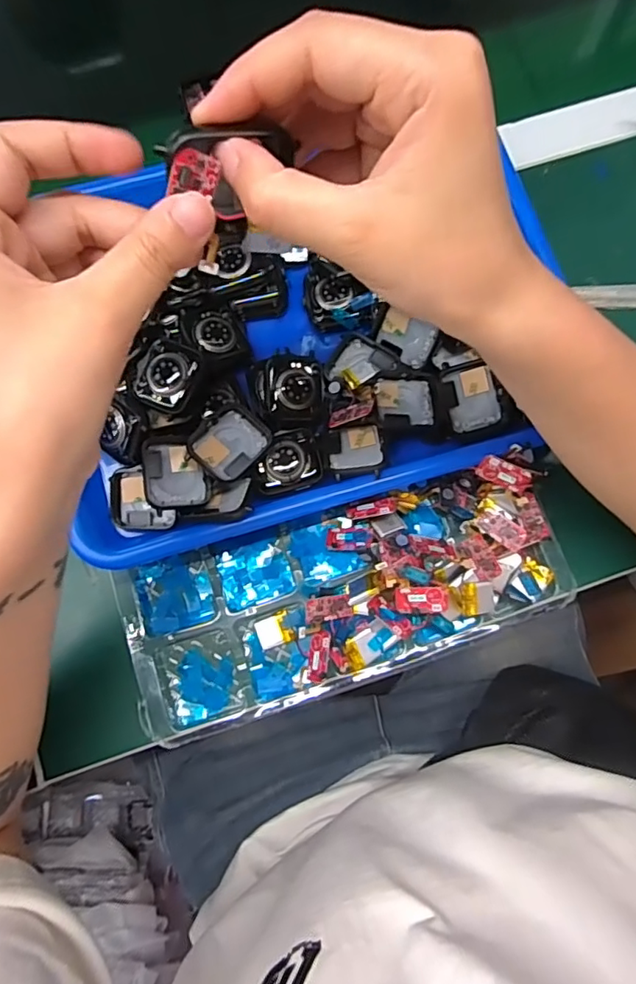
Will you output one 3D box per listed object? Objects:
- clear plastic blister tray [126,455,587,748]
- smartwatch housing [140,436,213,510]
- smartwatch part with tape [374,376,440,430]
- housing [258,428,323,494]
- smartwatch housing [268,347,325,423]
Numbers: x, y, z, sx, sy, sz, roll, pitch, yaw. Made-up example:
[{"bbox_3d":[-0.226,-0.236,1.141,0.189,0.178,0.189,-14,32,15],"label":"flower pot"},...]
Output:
[{"bbox_3d":[0.017,0.060,0.323,0.258,0.032,0.102,-17,77,-3],"label":"clear plastic blister tray"},{"bbox_3d":[-0.081,-0.011,0.313,0.037,0.006,0.042,-4,75,-34],"label":"smartwatch housing"},{"bbox_3d":[0.053,-0.054,0.327,0.037,0.009,0.030,-4,76,0],"label":"smartwatch part with tape"},{"bbox_3d":[-0.018,-0.019,0.322,0.038,0.010,0.034,-14,77,-2],"label":"housing"},{"bbox_3d":[-0.013,-0.064,0.335,0.033,0.008,0.045,0,77,1],"label":"smartwatch housing"}]

